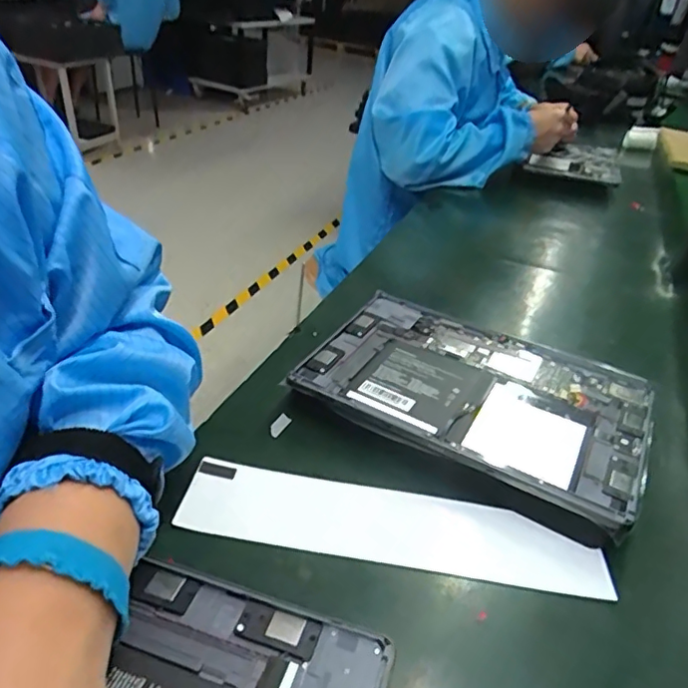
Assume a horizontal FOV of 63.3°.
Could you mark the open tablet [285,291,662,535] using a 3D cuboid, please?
[{"bbox_3d":[0.101,0.042,0.446,0.255,0.030,0.162,22,38,21],"label":"open tablet"}]

